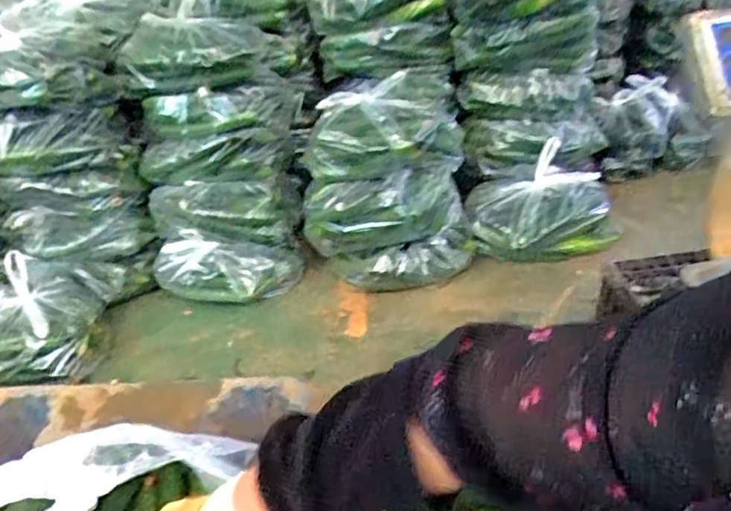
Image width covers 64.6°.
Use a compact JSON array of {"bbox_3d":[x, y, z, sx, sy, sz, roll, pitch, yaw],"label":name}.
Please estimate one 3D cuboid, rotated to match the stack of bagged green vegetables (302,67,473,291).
[{"bbox_3d":[0.046,-0.163,1.334,0.378,0.376,0.280,-6,34,1],"label":"stack of bagged green vegetables"}]

